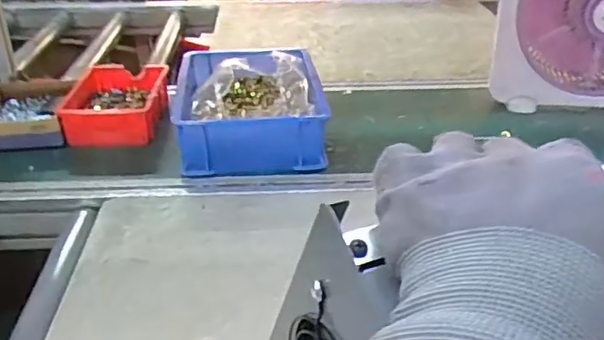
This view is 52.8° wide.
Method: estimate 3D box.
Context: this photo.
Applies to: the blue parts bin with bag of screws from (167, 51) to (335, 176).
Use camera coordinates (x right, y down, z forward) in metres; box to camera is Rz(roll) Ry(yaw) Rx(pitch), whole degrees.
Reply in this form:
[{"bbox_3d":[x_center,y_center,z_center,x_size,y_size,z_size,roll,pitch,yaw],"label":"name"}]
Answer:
[{"bbox_3d":[-0.080,-0.106,0.930,0.201,0.109,0.283,-3,29,-6],"label":"blue parts bin with bag of screws"}]

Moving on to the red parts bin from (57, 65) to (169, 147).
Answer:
[{"bbox_3d":[-0.291,-0.111,0.984,0.151,0.053,0.211,-3,29,-5],"label":"red parts bin"}]

